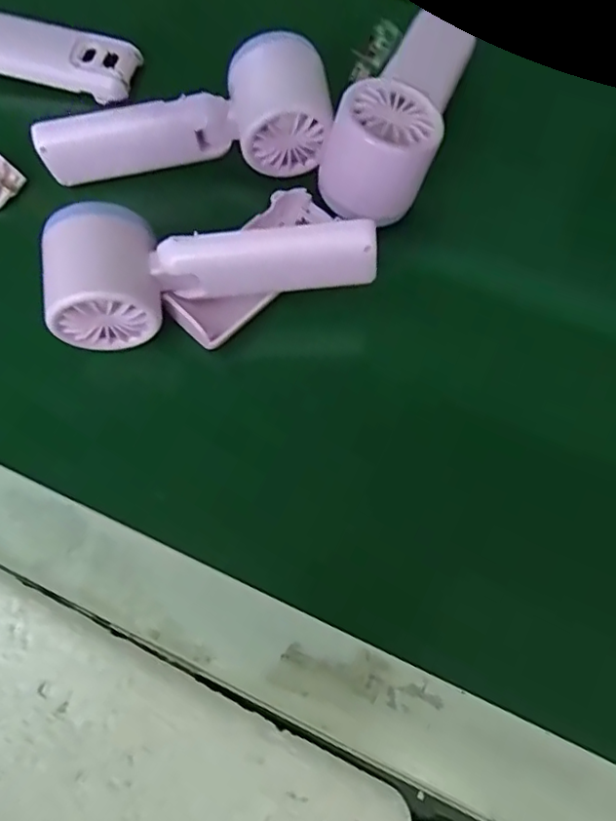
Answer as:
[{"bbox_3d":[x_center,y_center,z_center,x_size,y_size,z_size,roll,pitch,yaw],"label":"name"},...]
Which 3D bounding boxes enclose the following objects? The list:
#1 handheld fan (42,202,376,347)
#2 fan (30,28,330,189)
[{"bbox_3d":[-0.050,-0.078,0.303,0.157,0.049,0.049,-10,69,-2],"label":"handheld fan"},{"bbox_3d":[-0.069,-0.168,0.344,0.160,0.047,0.050,-7,69,0],"label":"fan"}]

